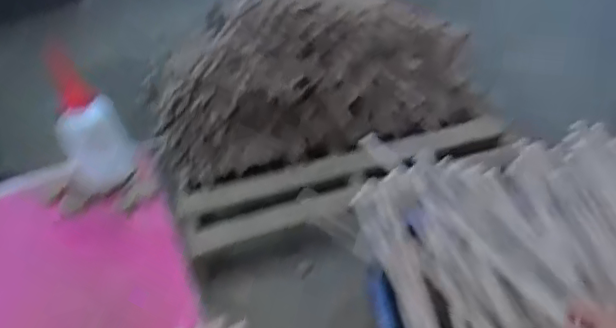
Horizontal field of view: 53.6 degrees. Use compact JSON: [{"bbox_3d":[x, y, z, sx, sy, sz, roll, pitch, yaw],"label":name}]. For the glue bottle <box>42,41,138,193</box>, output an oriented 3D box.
[{"bbox_3d":[-0.257,-0.054,0.708,0.070,0.171,0.037,-25,11,-24],"label":"glue bottle"}]

